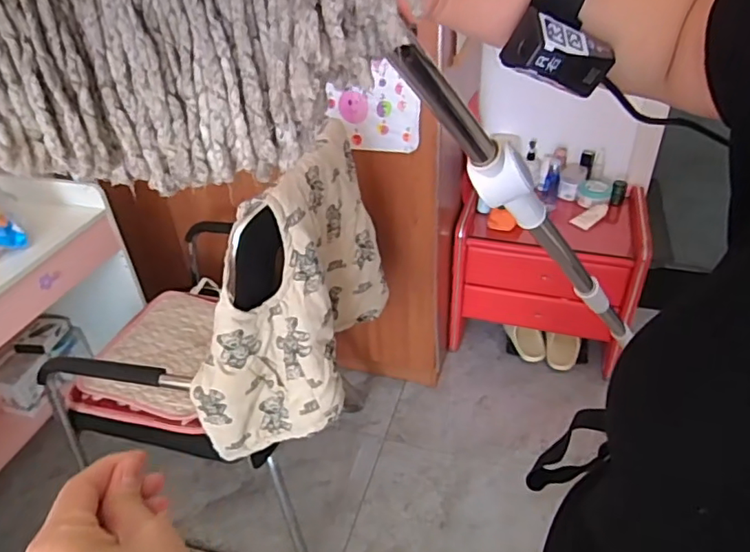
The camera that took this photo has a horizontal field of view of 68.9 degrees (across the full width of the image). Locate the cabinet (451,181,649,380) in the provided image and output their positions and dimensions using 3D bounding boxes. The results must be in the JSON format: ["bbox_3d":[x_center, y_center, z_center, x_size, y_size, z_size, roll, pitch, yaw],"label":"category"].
[{"bbox_3d":[0.541,-0.026,1.741,0.525,0.439,0.402,10,38,18],"label":"cabinet"}]

